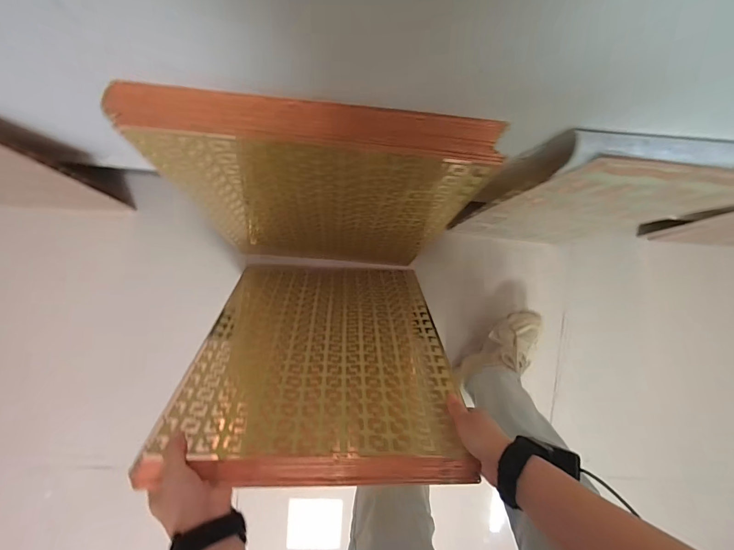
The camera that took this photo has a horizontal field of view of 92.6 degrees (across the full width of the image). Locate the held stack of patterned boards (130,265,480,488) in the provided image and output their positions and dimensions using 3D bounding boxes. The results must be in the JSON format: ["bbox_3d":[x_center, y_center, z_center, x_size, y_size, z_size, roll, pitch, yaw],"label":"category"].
[{"bbox_3d":[-0.070,0.108,0.618,0.391,0.502,0.031,2,118,-4],"label":"held stack of patterned boards"}]

